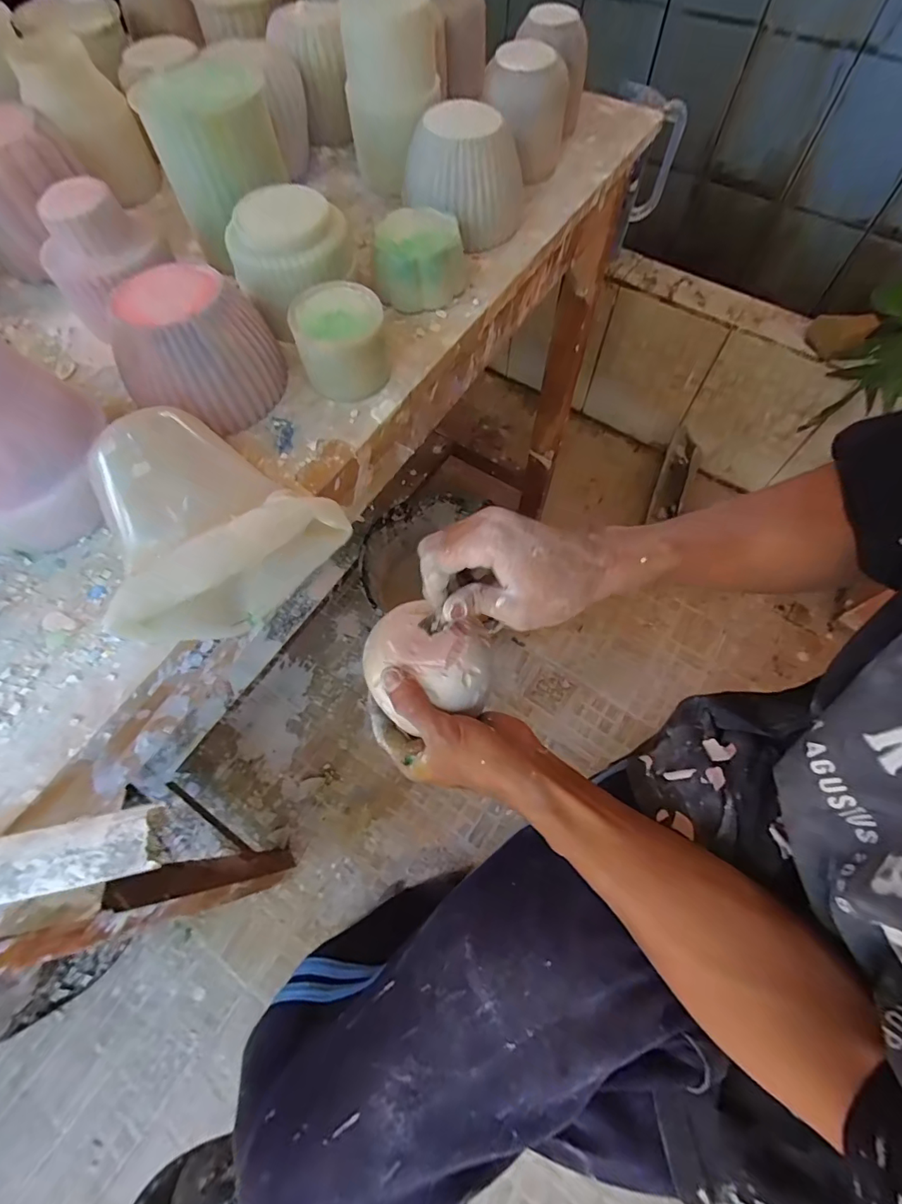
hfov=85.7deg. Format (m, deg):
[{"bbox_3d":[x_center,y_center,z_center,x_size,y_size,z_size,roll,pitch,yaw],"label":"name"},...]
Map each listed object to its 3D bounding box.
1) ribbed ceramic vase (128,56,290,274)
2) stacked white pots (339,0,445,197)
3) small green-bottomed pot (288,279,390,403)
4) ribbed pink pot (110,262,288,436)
[{"bbox_3d":[-0.173,-0.345,0.382,0.075,0.101,0.087,16,66,8],"label":"ribbed ceramic vase"},{"bbox_3d":[-0.048,-0.462,0.440,0.074,0.115,0.093,13,66,7],"label":"stacked white pots"},{"bbox_3d":[-0.079,-0.188,0.354,0.062,0.048,0.063,-5,65,-2],"label":"small green-bottomed pot"},{"bbox_3d":[-0.172,-0.170,0.334,0.082,0.072,0.084,0,65,1],"label":"ribbed pink pot"}]

